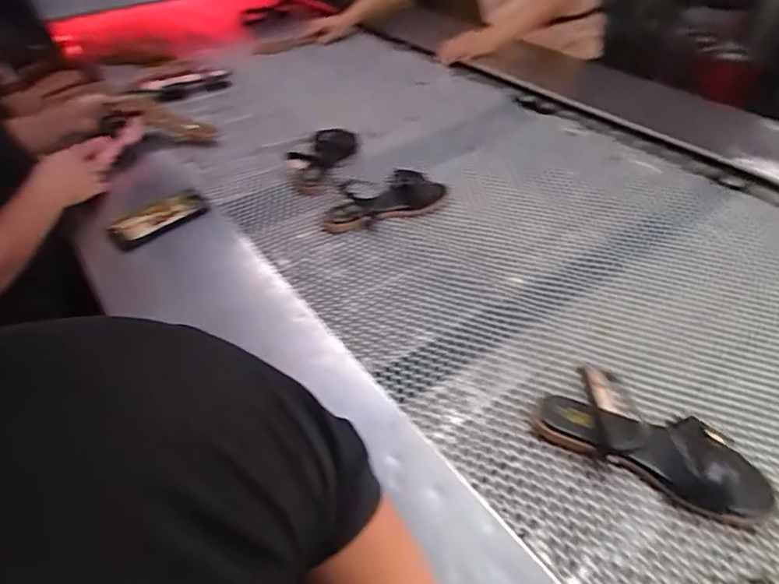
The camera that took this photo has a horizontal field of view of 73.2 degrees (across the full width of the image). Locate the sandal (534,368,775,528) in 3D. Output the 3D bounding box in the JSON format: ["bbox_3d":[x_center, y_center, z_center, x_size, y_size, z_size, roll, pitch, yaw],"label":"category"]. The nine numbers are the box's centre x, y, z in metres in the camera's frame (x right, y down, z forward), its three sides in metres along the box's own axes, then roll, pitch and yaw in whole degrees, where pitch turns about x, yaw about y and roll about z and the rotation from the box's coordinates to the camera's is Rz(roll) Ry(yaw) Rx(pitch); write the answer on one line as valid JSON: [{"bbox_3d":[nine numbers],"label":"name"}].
[{"bbox_3d":[0.293,0.157,0.581,0.242,0.056,0.114,24,48,27],"label":"sandal"}]

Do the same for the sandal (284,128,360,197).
[{"bbox_3d":[-0.147,-0.289,1.111,0.100,0.056,0.219,15,45,20],"label":"sandal"}]

